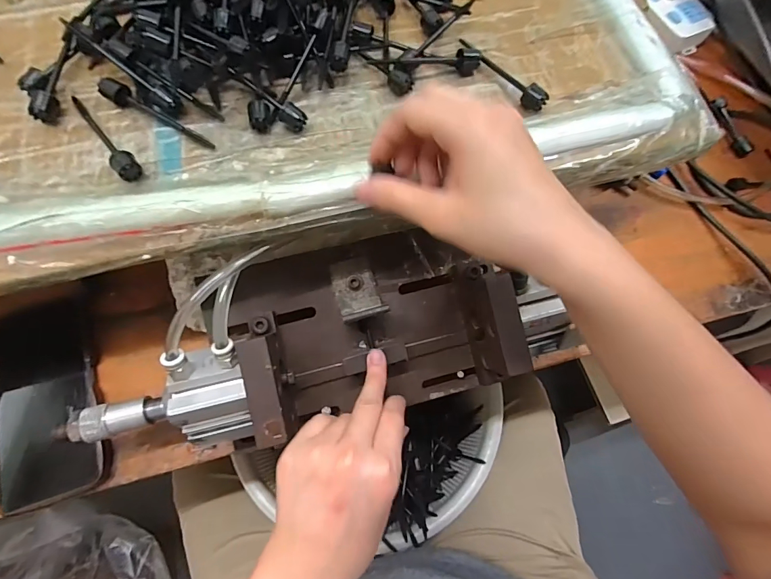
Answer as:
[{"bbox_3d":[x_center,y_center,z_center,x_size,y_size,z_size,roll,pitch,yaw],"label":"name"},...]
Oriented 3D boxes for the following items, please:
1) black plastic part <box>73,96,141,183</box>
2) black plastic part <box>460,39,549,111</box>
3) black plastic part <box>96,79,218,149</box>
[{"bbox_3d":[-0.190,-0.104,0.269,0.014,0.013,0.084,-37,75,-15],"label":"black plastic part"},{"bbox_3d":[0.088,-0.168,0.304,0.012,0.015,0.087,-37,75,-15],"label":"black plastic part"},{"bbox_3d":[-0.158,-0.122,0.276,0.084,0.015,0.015,26,70,7],"label":"black plastic part"}]

